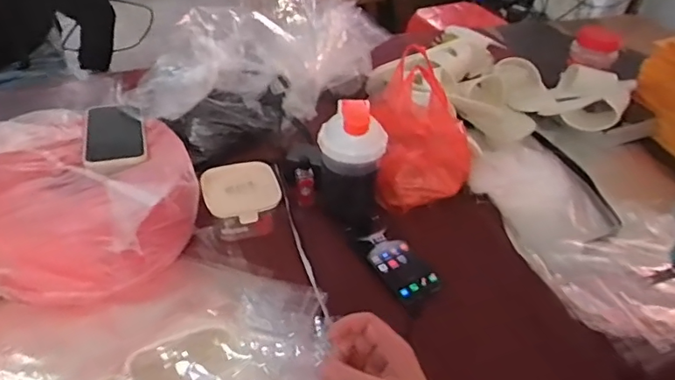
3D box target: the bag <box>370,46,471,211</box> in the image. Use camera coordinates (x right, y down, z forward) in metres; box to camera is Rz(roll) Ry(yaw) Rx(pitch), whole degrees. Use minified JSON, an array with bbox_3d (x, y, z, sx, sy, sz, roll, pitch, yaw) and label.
[{"bbox_3d":[0.139,-0.095,0.861,0.163,0.191,0.149,-6,41,-13],"label":"bag"}]

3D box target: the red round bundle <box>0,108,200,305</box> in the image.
[{"bbox_3d":[-0.343,0.009,0.714,0.274,0.133,0.291,3,40,-3],"label":"red round bundle"}]

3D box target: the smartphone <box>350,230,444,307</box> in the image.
[{"bbox_3d":[0.088,0.105,0.760,0.073,0.012,0.138,-15,44,-23],"label":"smartphone"}]

